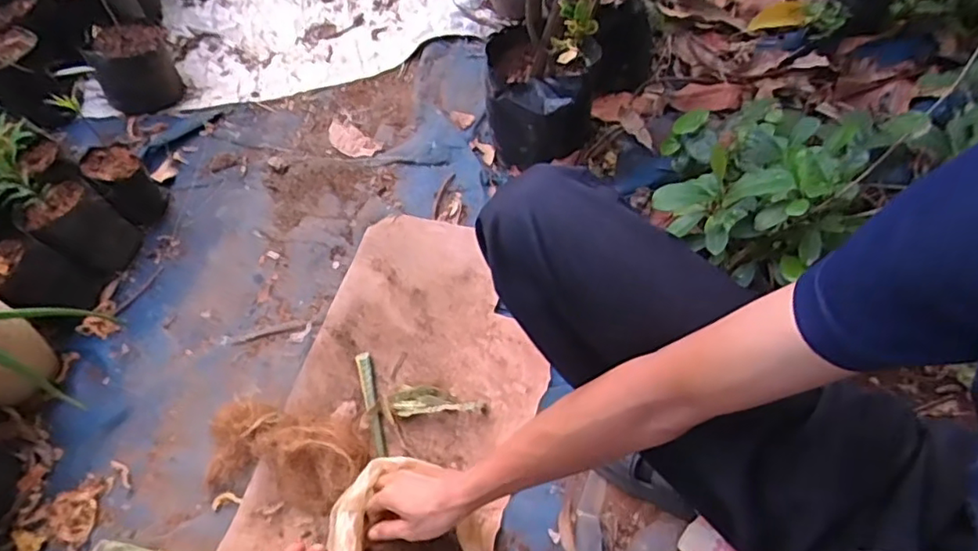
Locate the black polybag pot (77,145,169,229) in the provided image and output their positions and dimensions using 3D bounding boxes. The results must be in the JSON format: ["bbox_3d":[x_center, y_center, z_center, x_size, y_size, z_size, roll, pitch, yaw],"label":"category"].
[{"bbox_3d":[-0.663,-0.164,1.110,0.090,0.143,0.090,-2,60,4],"label":"black polybag pot"}]

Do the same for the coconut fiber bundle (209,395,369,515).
[{"bbox_3d":[-0.291,0.254,0.857,0.238,0.087,0.130,7,61,10],"label":"coconut fiber bundle"}]

